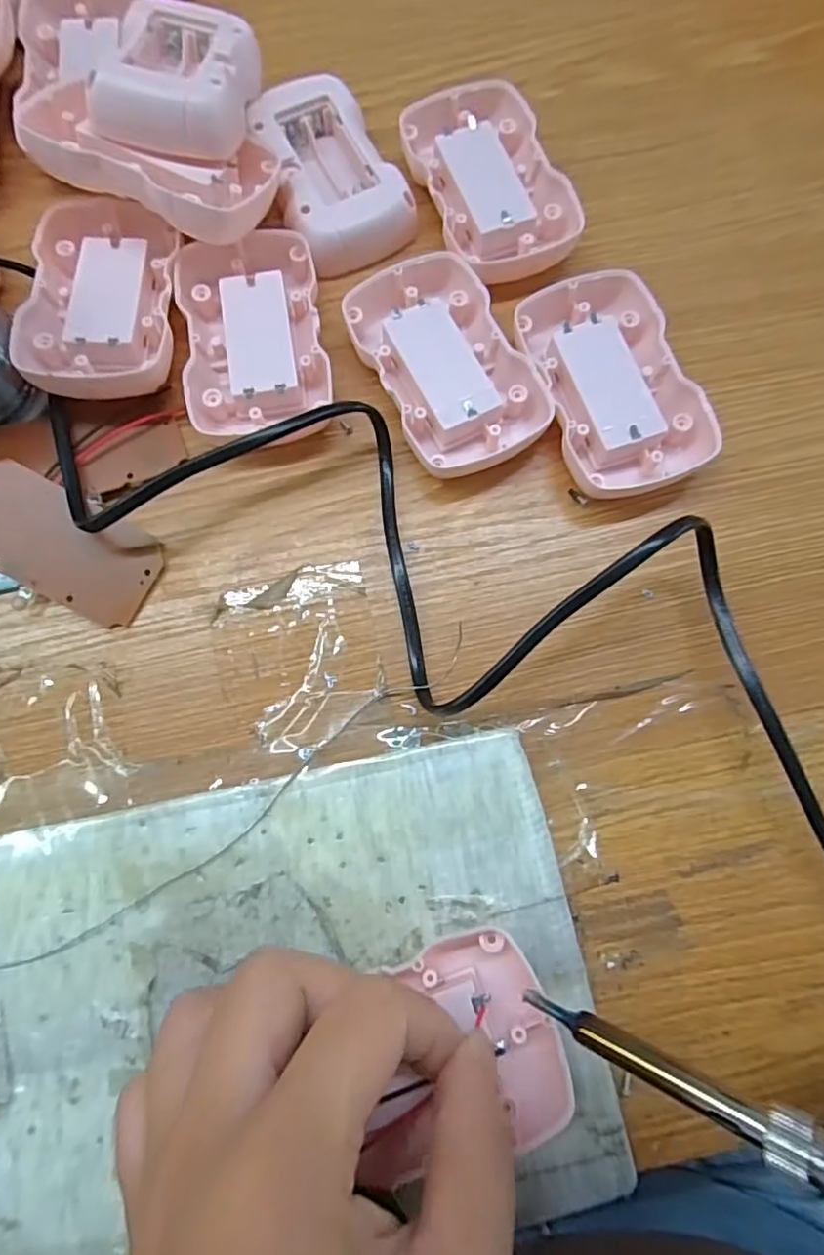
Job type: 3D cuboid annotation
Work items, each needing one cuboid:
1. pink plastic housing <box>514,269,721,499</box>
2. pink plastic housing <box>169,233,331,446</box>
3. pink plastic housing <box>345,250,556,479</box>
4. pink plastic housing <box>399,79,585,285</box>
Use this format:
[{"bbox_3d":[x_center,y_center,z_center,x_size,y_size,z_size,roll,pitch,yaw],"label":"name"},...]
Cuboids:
[{"bbox_3d":[0.077,-0.095,0.236,0.052,0.017,0.086,-22,79,-5],"label":"pink plastic housing"},{"bbox_3d":[-0.062,-0.115,0.241,0.053,0.015,0.083,-9,78,-3],"label":"pink plastic housing"},{"bbox_3d":[0.014,-0.103,0.238,0.057,0.015,0.086,-28,79,-7],"label":"pink plastic housing"},{"bbox_3d":[0.032,-0.187,0.257,0.053,0.015,0.089,-21,79,-5],"label":"pink plastic housing"}]

